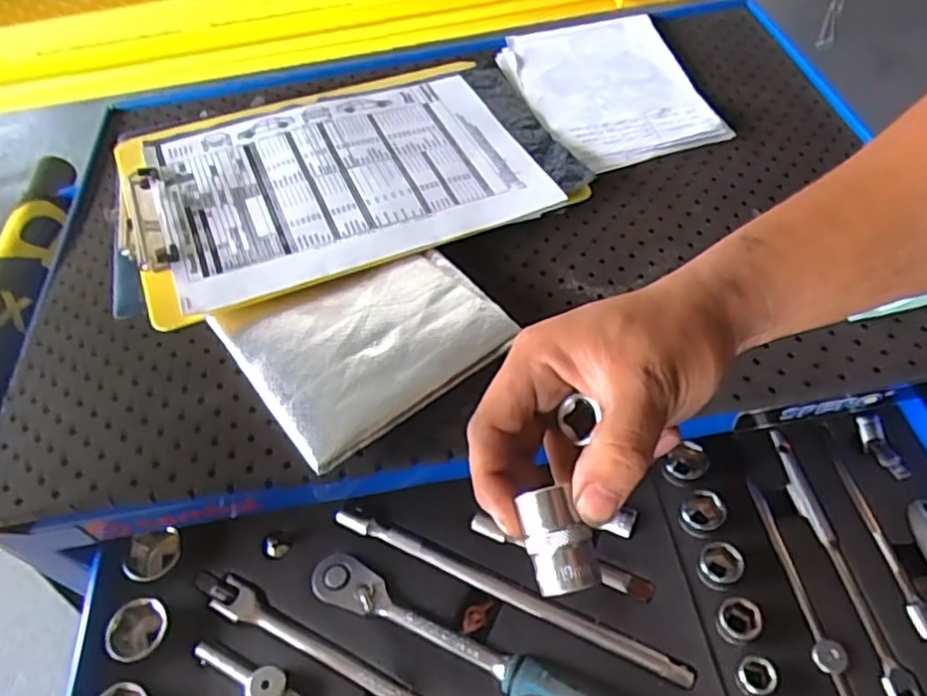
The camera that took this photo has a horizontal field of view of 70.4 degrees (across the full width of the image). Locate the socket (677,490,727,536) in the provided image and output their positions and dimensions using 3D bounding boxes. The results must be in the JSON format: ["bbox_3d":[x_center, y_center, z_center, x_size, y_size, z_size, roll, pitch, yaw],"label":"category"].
[{"bbox_3d":[0.161,0.110,0.443,0.028,0.025,0.026,-3,52,4],"label":"socket"}]

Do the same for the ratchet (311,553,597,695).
[{"bbox_3d":[0.008,0.187,0.402,0.241,0.029,0.029,20,57,21],"label":"ratchet"}]

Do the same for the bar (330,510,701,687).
[{"bbox_3d":[0.023,0.159,0.434,0.251,0.016,0.013,19,57,20],"label":"bar"}]

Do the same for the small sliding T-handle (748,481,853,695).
[{"bbox_3d":[0.211,0.156,0.409,0.014,0.012,0.159,-10,52,-1],"label":"small sliding T-handle"}]

